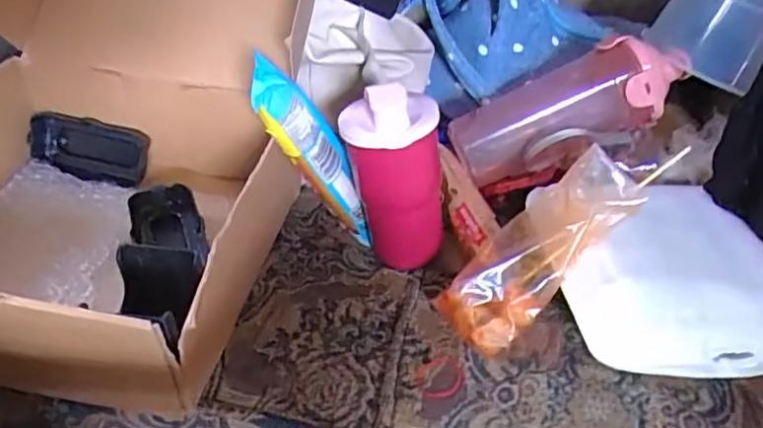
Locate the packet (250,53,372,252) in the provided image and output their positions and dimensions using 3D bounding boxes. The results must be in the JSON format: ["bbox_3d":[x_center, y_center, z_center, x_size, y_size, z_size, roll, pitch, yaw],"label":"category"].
[{"bbox_3d":[-0.049,-0.042,0.495,0.042,0.192,0.047,-30,42,1],"label":"packet"}]

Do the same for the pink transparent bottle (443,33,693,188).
[{"bbox_3d":[0.174,-0.102,0.576,0.209,0.066,0.083,-23,36,14],"label":"pink transparent bottle"}]

